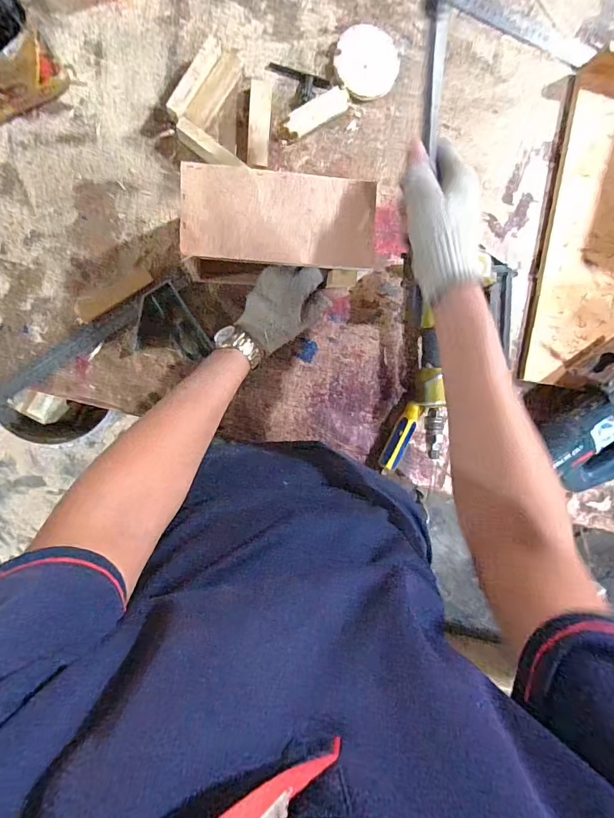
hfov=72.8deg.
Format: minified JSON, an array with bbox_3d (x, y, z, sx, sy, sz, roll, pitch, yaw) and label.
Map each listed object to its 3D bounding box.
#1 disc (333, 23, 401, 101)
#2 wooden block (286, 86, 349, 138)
[{"bbox_3d":[0.074,-0.431,0.516,0.079,0.013,0.077,-1,94,-8],"label":"disc"},{"bbox_3d":[0.014,-0.368,0.517,0.082,0.013,0.027,-34,98,-4],"label":"wooden block"}]

